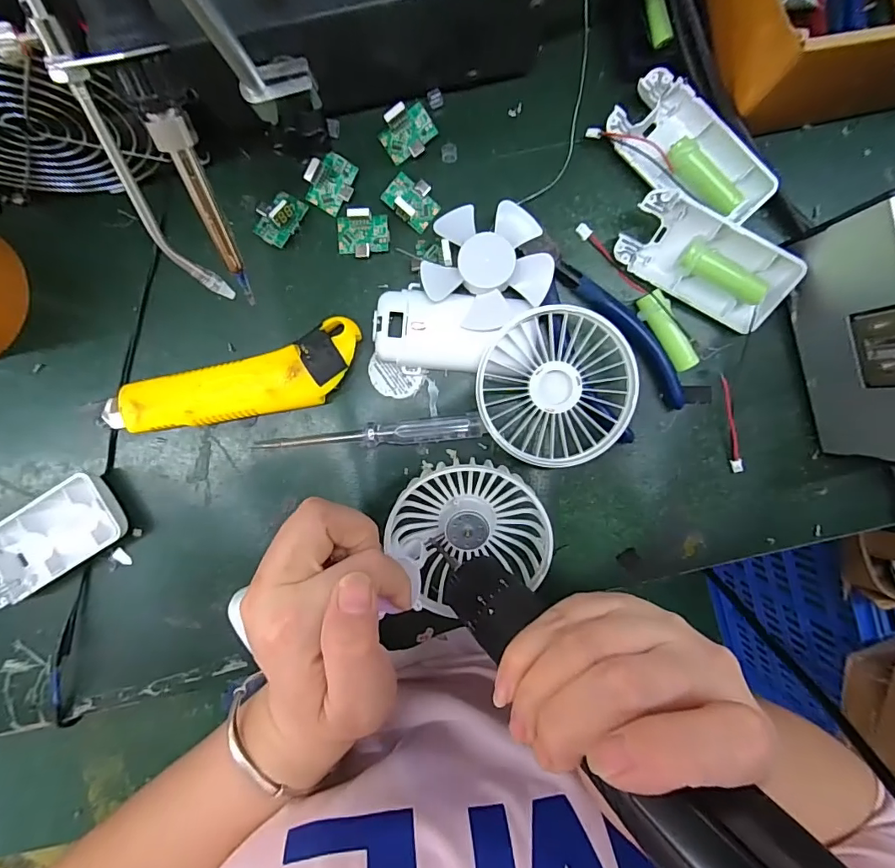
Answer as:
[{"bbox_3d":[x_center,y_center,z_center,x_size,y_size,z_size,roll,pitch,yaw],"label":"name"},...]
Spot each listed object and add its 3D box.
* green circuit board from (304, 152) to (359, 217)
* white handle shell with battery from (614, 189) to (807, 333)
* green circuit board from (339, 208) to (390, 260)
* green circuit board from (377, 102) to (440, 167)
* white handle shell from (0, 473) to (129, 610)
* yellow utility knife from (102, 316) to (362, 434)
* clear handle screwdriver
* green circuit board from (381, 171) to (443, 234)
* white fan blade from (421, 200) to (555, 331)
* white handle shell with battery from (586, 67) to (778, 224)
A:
[{"bbox_3d":[-0.066,-0.144,0.274,0.024,0.015,0.030,31,94,-1],"label":"green circuit board"},{"bbox_3d":[0.144,-0.099,0.269,0.091,0.027,0.048,28,94,-1],"label":"white handle shell with battery"},{"bbox_3d":[-0.049,-0.115,0.278,0.030,0.012,0.024,0,94,1],"label":"green circuit board"},{"bbox_3d":[-0.022,-0.171,0.271,0.030,0.015,0.023,-39,93,3],"label":"green circuit board"},{"bbox_3d":[-0.237,0.062,0.290,0.093,0.018,0.045,-33,93,3],"label":"white handle shell"},{"bbox_3d":[-0.124,-0.025,0.281,0.156,0.022,0.041,-18,94,2],"label":"yellow utility knife"},{"bbox_3d":[-0.047,0.001,0.284,0.136,0.014,0.013,-5,94,1],"label":"clear handle screwdriver"},{"bbox_3d":[-0.020,-0.135,0.273,0.031,0.015,0.024,39,93,-2],"label":"green circuit board"},{"bbox_3d":[0.021,-0.096,0.273,0.068,0.021,0.068,0,94,1],"label":"white fan blade"},{"bbox_3d":[0.133,-0.153,0.270,0.094,0.019,0.047,44,93,-2],"label":"white handle shell with battery"}]

